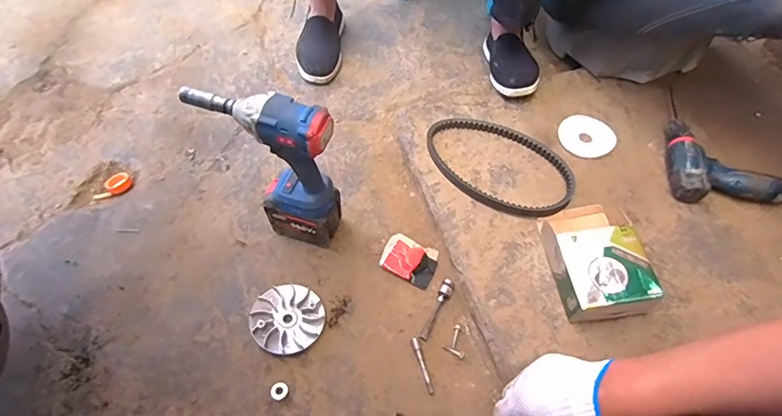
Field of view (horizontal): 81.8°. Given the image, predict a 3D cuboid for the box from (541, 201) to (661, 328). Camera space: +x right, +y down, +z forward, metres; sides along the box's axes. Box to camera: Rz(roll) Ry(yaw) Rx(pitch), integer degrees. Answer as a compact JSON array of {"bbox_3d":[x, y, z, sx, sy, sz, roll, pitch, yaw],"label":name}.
[{"bbox_3d":[0.323,0.068,0.710,0.134,0.082,0.197,-1,55,-5],"label":"box"}]

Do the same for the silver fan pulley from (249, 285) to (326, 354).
[{"bbox_3d":[-0.159,0.167,0.693,0.107,0.015,0.106,0,55,0],"label":"silver fan pulley"}]

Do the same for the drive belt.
[{"bbox_3d":[0.196,-0.084,0.838,0.285,0.022,0.175,32,61,20],"label":"drive belt"}]

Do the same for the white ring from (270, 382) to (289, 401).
[{"bbox_3d":[-0.156,0.256,0.632,0.024,0.010,0.023,0,55,0],"label":"white ring"}]

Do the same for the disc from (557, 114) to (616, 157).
[{"bbox_3d":[0.378,-0.140,0.874,0.097,0.005,0.099,-1,64,1],"label":"disc"}]

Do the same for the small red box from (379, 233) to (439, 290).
[{"bbox_3d":[0.032,0.084,0.761,0.090,0.025,0.070,21,58,14],"label":"small red box"}]

